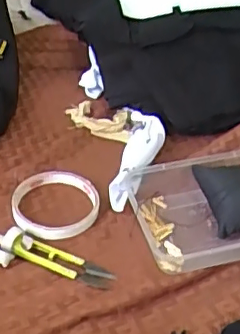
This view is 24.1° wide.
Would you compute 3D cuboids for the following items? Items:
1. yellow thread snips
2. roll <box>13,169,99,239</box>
[{"bbox_3d":[-0.051,0.083,0.504,0.092,0.013,0.025,18,45,14],"label":"yellow thread snips"},{"bbox_3d":[-0.064,0.035,0.558,0.084,0.012,0.086,3,43,-2],"label":"roll"}]

